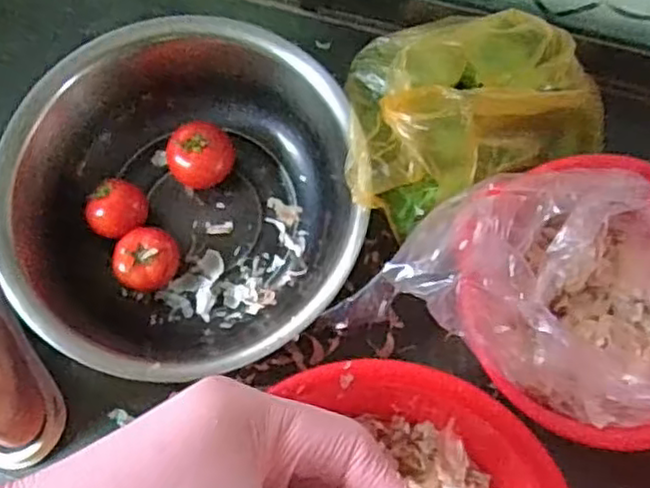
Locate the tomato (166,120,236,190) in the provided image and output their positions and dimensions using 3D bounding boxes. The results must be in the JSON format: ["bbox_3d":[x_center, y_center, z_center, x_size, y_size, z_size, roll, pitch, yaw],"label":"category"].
[{"bbox_3d":[-0.138,-0.095,0.765,0.065,0.056,0.067,0,75,1],"label":"tomato"}]

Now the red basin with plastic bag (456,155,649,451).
[{"bbox_3d":[0.258,0.052,0.647,0.260,0.123,0.251,0,75,1],"label":"red basin with plastic bag"}]

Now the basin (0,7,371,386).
[{"bbox_3d":[-0.150,-0.047,0.738,0.347,0.126,0.359,0,75,1],"label":"basin"}]

